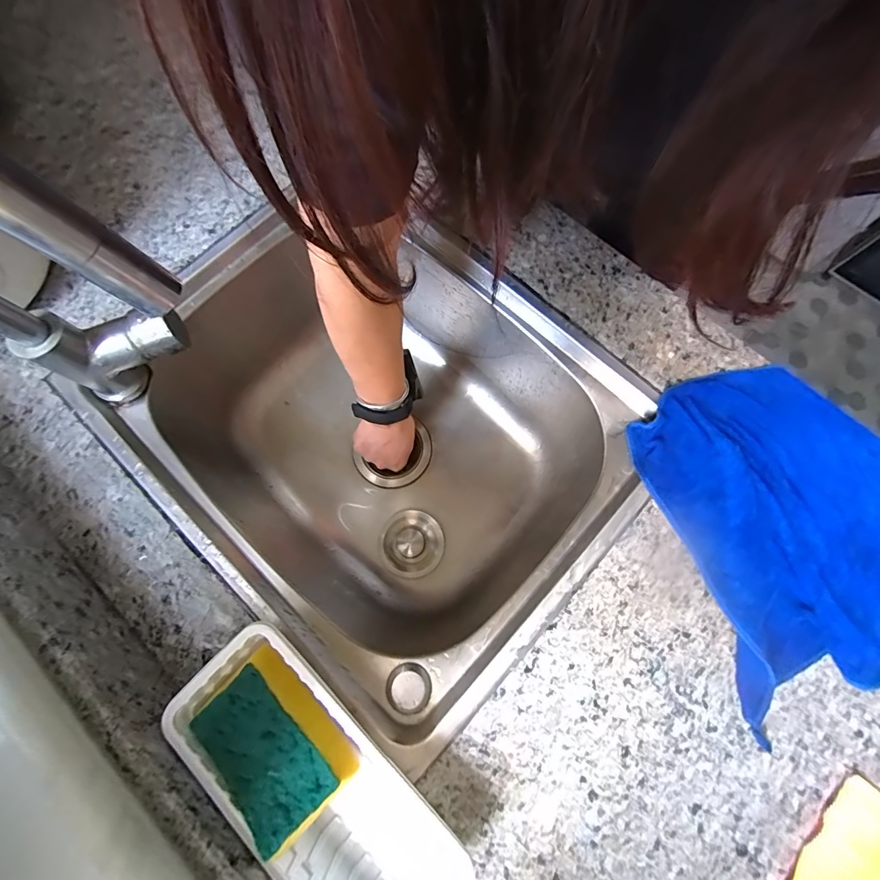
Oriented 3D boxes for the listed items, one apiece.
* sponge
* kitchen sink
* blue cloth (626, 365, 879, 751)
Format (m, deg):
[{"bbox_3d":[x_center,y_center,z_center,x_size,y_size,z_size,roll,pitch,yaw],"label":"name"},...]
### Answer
[{"bbox_3d":[-0.120,0.214,0.286,0.104,0.023,0.075,43,79,11],"label":"sponge"},{"bbox_3d":[-0.065,-0.002,0.490,0.480,0.223,0.388,40,79,10],"label":"kitchen sink"},{"bbox_3d":[0.309,0.067,0.356,0.225,0.015,0.272,-9,75,-2],"label":"blue cloth"}]

